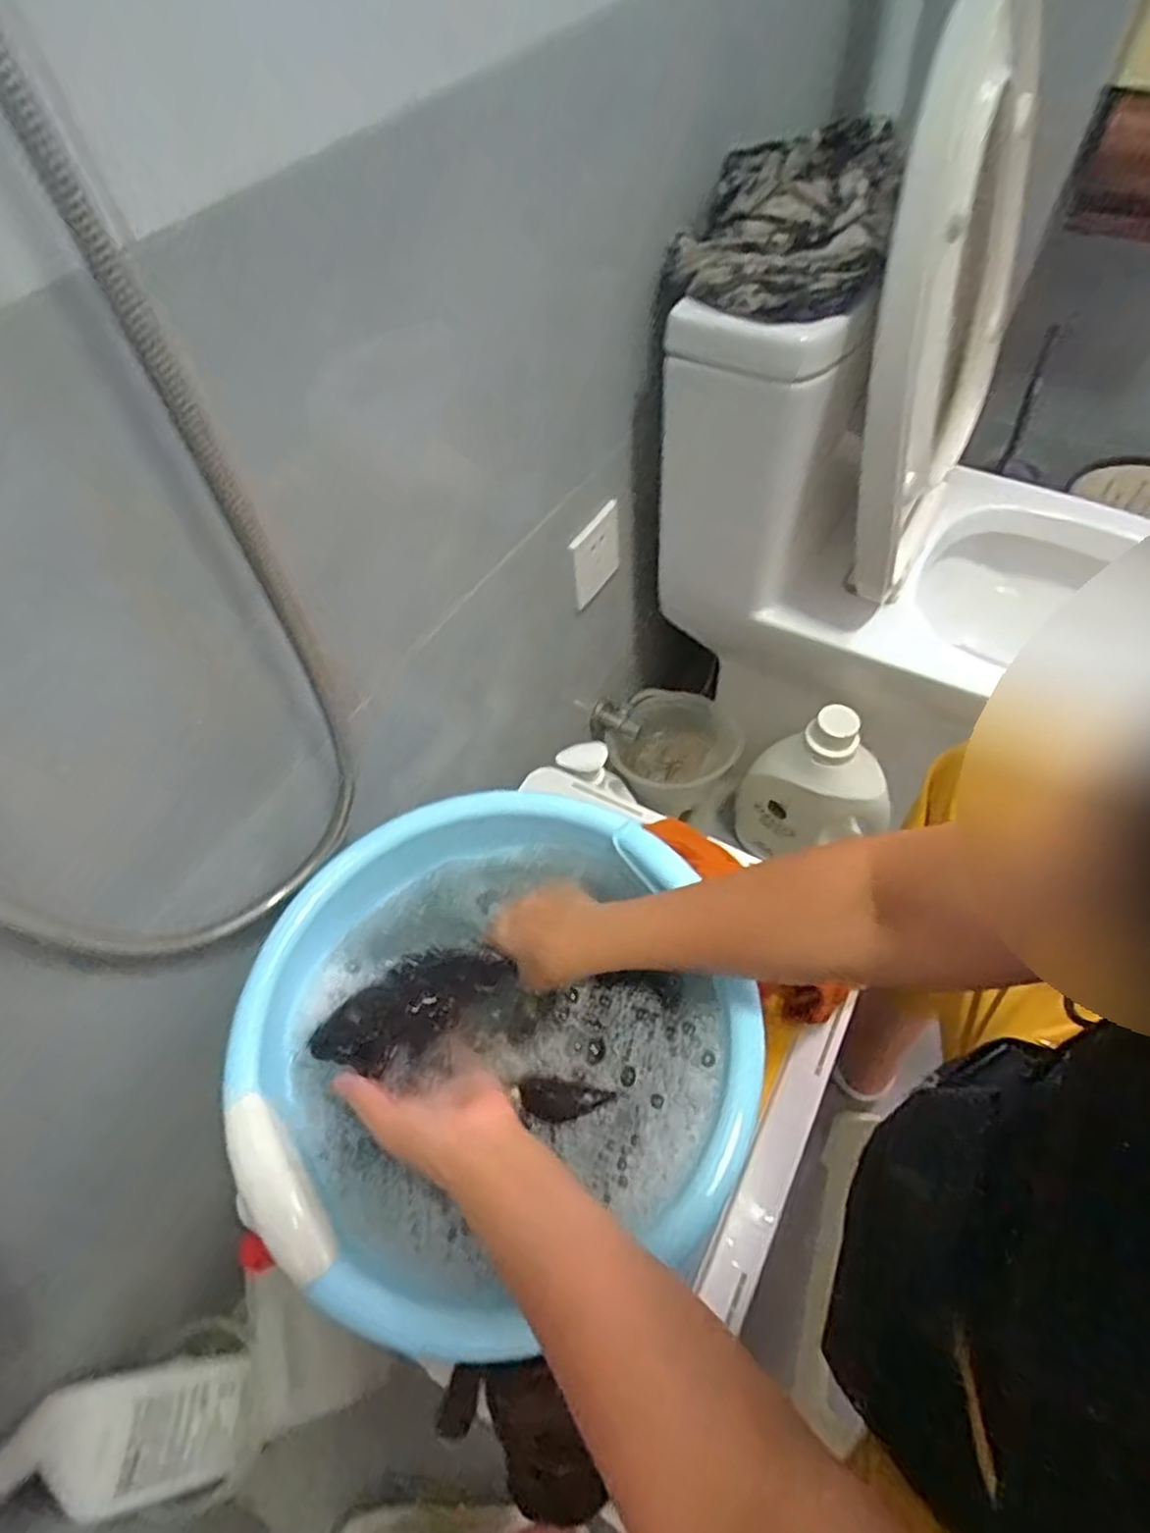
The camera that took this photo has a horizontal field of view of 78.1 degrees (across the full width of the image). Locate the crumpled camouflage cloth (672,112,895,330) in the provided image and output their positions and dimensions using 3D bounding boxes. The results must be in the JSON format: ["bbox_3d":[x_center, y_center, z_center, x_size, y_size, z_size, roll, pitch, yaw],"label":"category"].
[{"bbox_3d":[0.173,-0.466,0.597,0.174,0.082,0.192,11,57,12],"label":"crumpled camouflage cloth"}]

